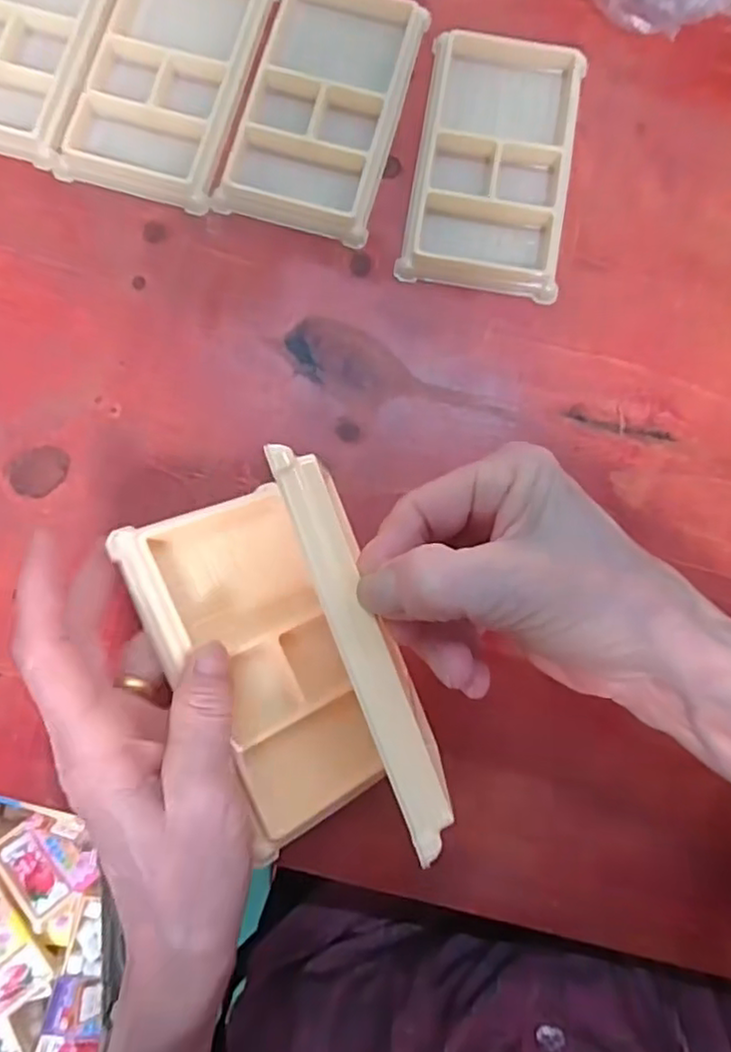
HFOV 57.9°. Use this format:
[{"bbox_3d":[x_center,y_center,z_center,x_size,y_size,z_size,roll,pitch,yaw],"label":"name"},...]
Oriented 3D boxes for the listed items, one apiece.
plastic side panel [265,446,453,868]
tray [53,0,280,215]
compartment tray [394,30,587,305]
[{"bbox_3d":[0.001,0.037,0.206,0.017,0.008,0.130,-21,91,-4],"label":"plastic side panel"},{"bbox_3d":[-0.098,-0.239,0.339,0.078,0.009,0.145,16,82,2],"label":"tray"},{"bbox_3d":[0.066,-0.184,0.335,0.077,0.013,0.130,10,82,1],"label":"compartment tray"}]

